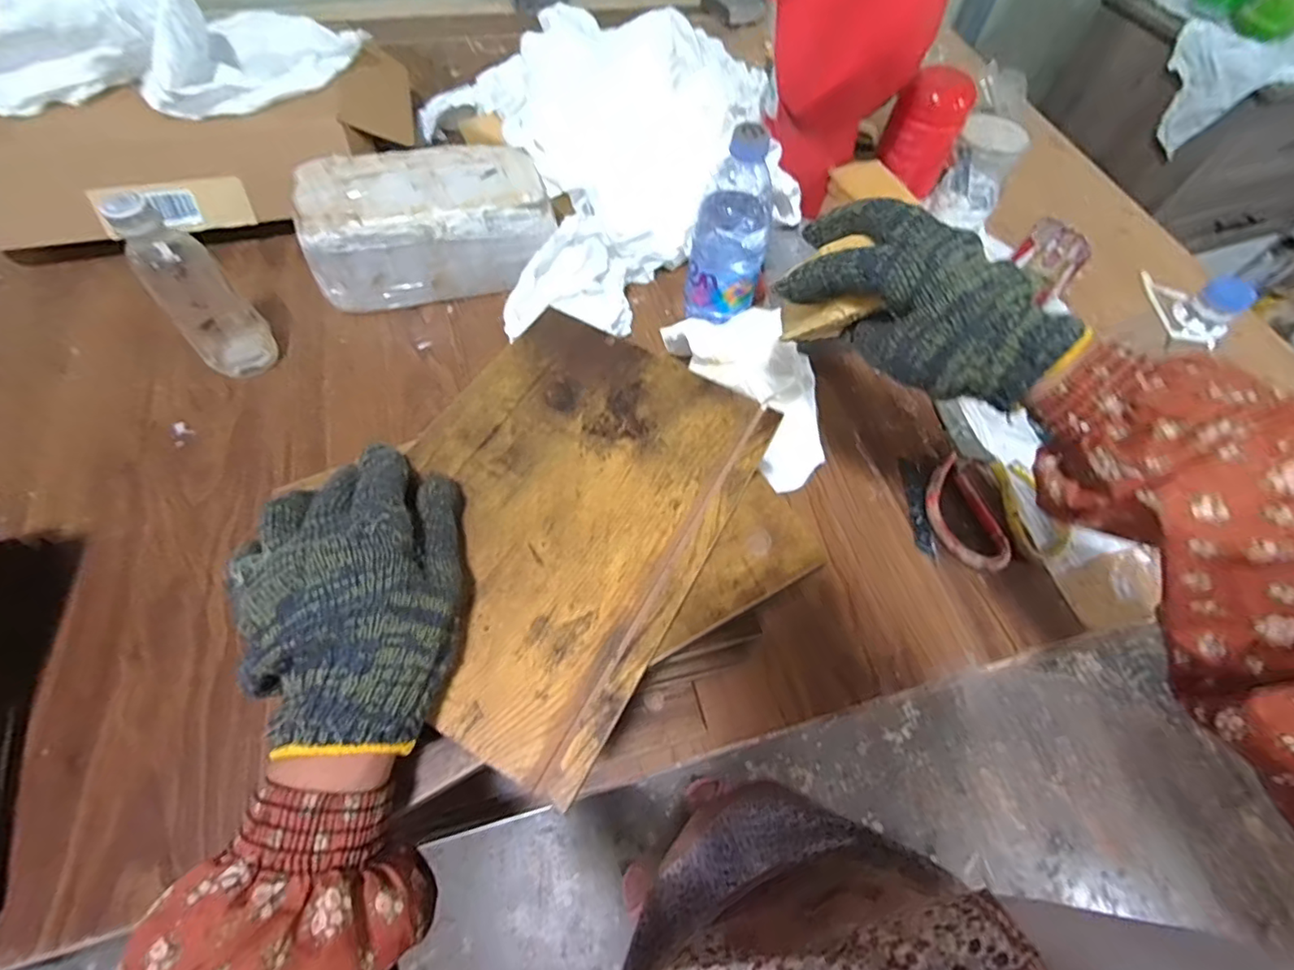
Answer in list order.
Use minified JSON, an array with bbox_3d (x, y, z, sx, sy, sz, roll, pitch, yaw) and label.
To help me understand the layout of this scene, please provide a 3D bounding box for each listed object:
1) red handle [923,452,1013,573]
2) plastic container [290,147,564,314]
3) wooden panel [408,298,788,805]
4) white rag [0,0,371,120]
[{"bbox_3d":[0.278,0.025,0.499,0.056,0.012,0.108,-8,59,-7],"label":"red handle"},{"bbox_3d":[-0.219,-0.262,0.580,0.227,0.110,0.101,-13,60,-10],"label":"plastic container"},{"bbox_3d":[-0.050,0.008,0.314,0.174,0.007,0.246,25,61,13],"label":"wooden panel"},{"bbox_3d":[-0.497,-0.462,0.577,0.336,0.136,0.180,-5,59,-5],"label":"white rag"}]

